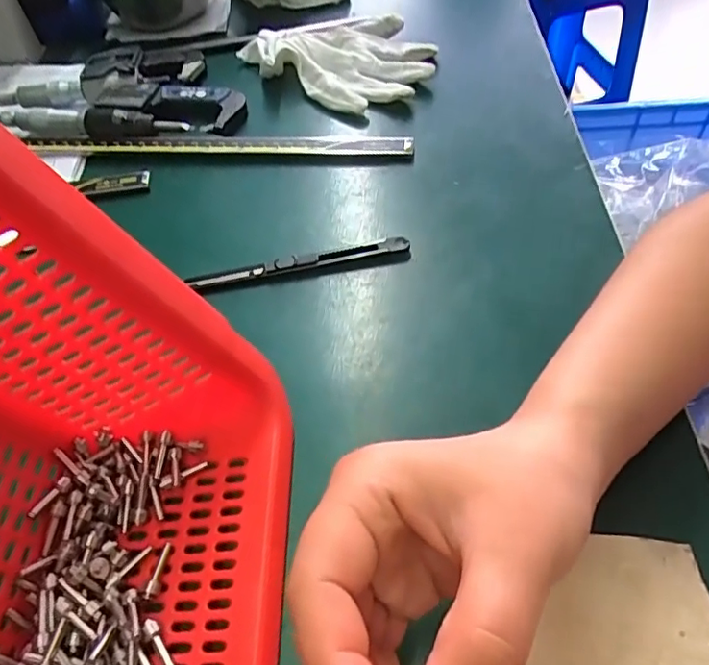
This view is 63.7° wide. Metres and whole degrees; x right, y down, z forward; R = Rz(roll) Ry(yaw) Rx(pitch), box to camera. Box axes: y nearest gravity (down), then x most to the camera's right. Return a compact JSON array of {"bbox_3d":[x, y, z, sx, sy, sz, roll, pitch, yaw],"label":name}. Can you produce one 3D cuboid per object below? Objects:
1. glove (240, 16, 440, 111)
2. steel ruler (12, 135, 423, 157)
[{"bbox_3d":[-0.010,-0.225,0.461,0.149,0.031,0.108,24,58,19],"label":"glove"},{"bbox_3d":[-0.098,-0.135,0.411,0.275,0.007,0.019,2,67,5],"label":"steel ruler"}]

